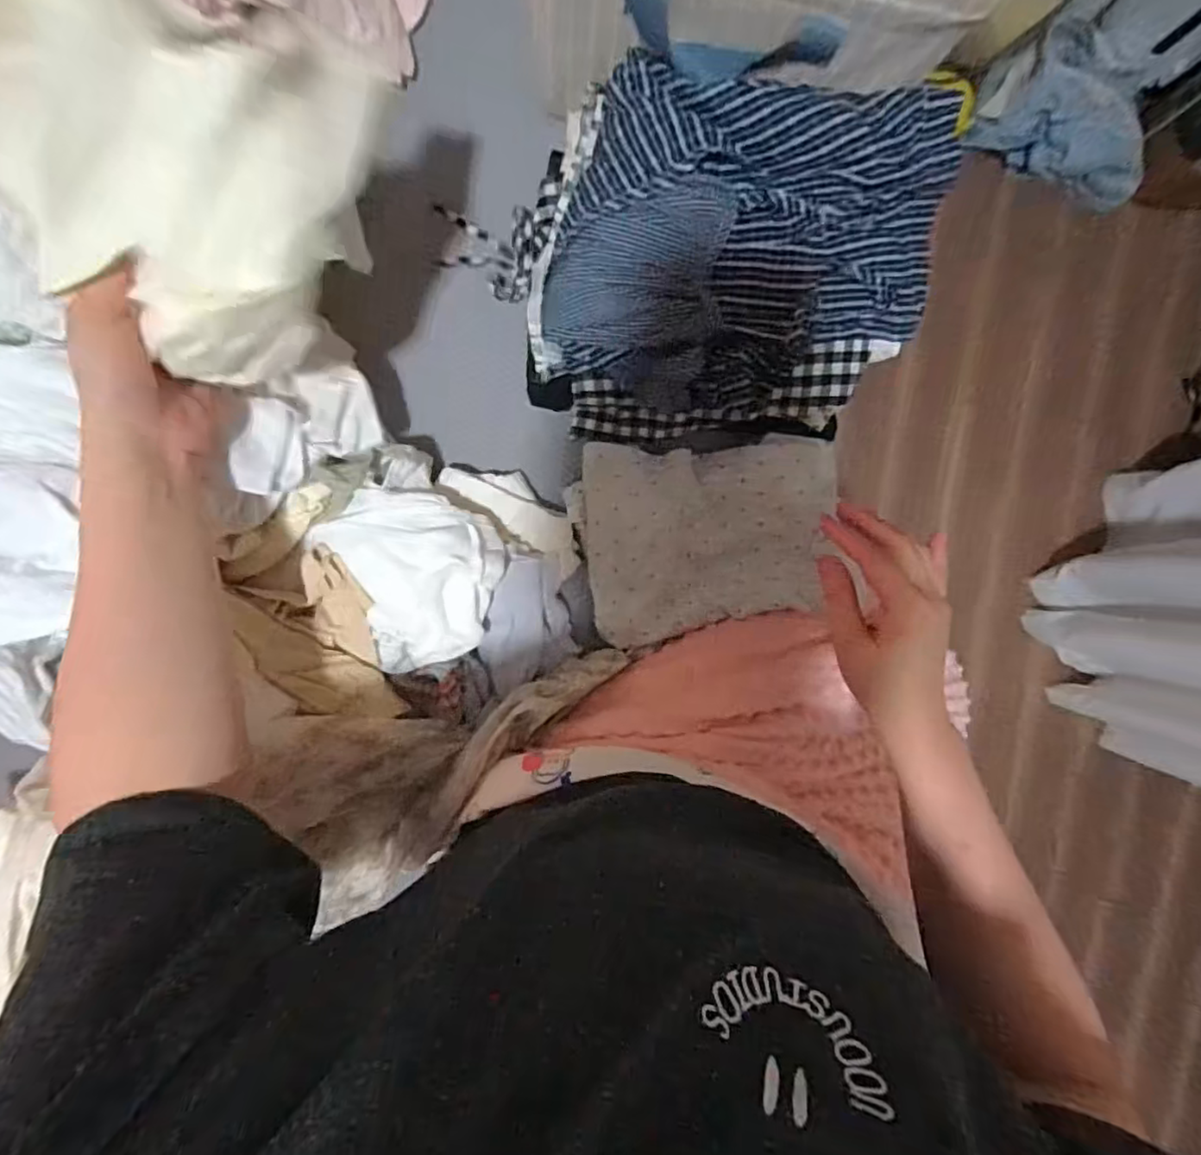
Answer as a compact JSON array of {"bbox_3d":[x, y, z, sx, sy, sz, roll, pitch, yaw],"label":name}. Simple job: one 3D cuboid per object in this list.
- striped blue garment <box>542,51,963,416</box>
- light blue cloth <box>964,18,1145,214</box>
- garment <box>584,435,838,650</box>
[{"bbox_3d":[0.110,-0.240,0.464,0.287,0.069,0.209,5,95,-2],"label":"striped blue garment"},{"bbox_3d":[0.802,-0.762,1.052,0.260,0.079,0.180,36,93,-4],"label":"light blue cloth"},{"bbox_3d":[0.103,-0.033,0.558,0.224,0.030,0.170,-3,95,-1],"label":"garment"}]

